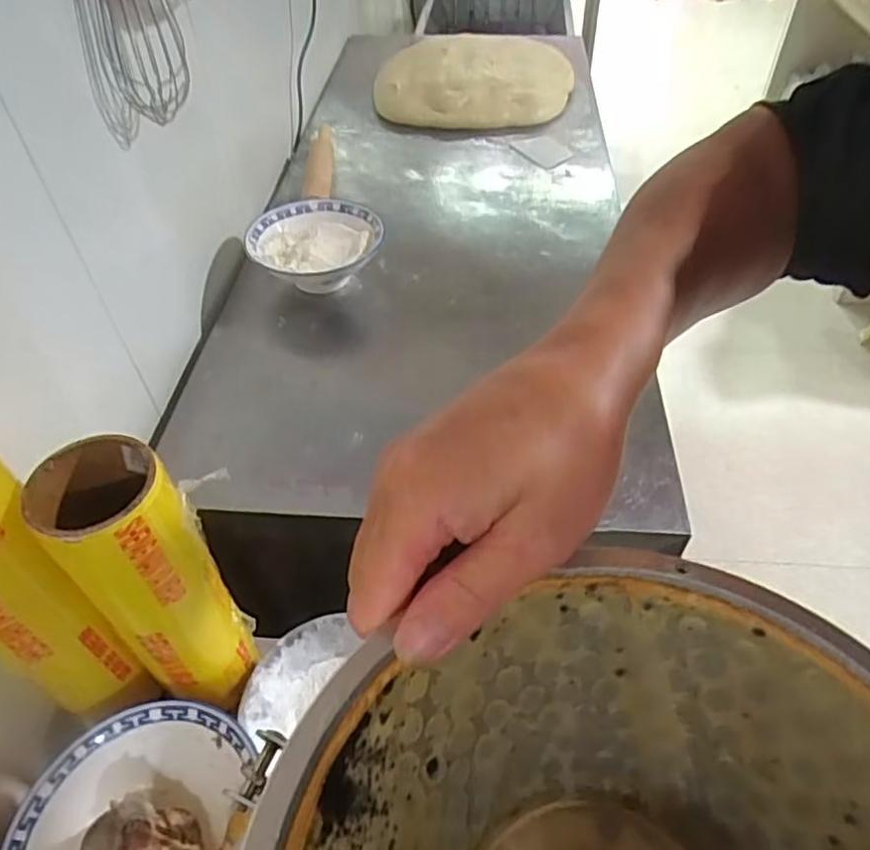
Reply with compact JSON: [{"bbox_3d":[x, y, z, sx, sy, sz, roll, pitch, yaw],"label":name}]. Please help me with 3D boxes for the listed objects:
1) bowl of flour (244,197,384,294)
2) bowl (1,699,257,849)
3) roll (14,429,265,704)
[{"bbox_3d":[-0.172,-0.254,0.961,0.185,0.072,0.178,-1,48,1],"label":"bowl of flour"},{"bbox_3d":[-0.228,0.318,0.499,0.179,0.069,0.191,-1,48,1],"label":"bowl"},{"bbox_3d":[-0.221,0.132,0.531,0.082,0.272,0.083,-1,48,1],"label":"roll"}]

